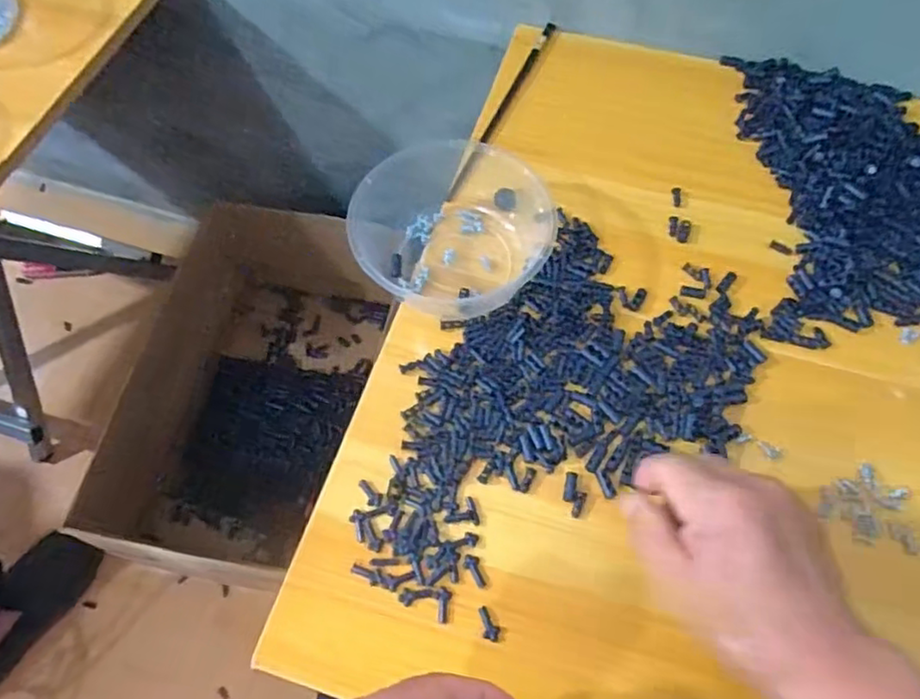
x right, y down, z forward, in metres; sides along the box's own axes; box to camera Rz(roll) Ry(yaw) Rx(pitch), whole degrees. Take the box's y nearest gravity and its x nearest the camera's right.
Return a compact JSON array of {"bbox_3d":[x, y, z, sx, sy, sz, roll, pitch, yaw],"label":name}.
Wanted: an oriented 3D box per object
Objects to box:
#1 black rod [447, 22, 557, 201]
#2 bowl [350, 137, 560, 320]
[{"bbox_3d":[0.041,-0.219,0.575,0.010,0.009,0.223,22,67,13],"label":"black rod"},{"bbox_3d":[0.002,-0.107,0.489,0.138,0.050,0.160,24,67,13],"label":"bowl"}]

